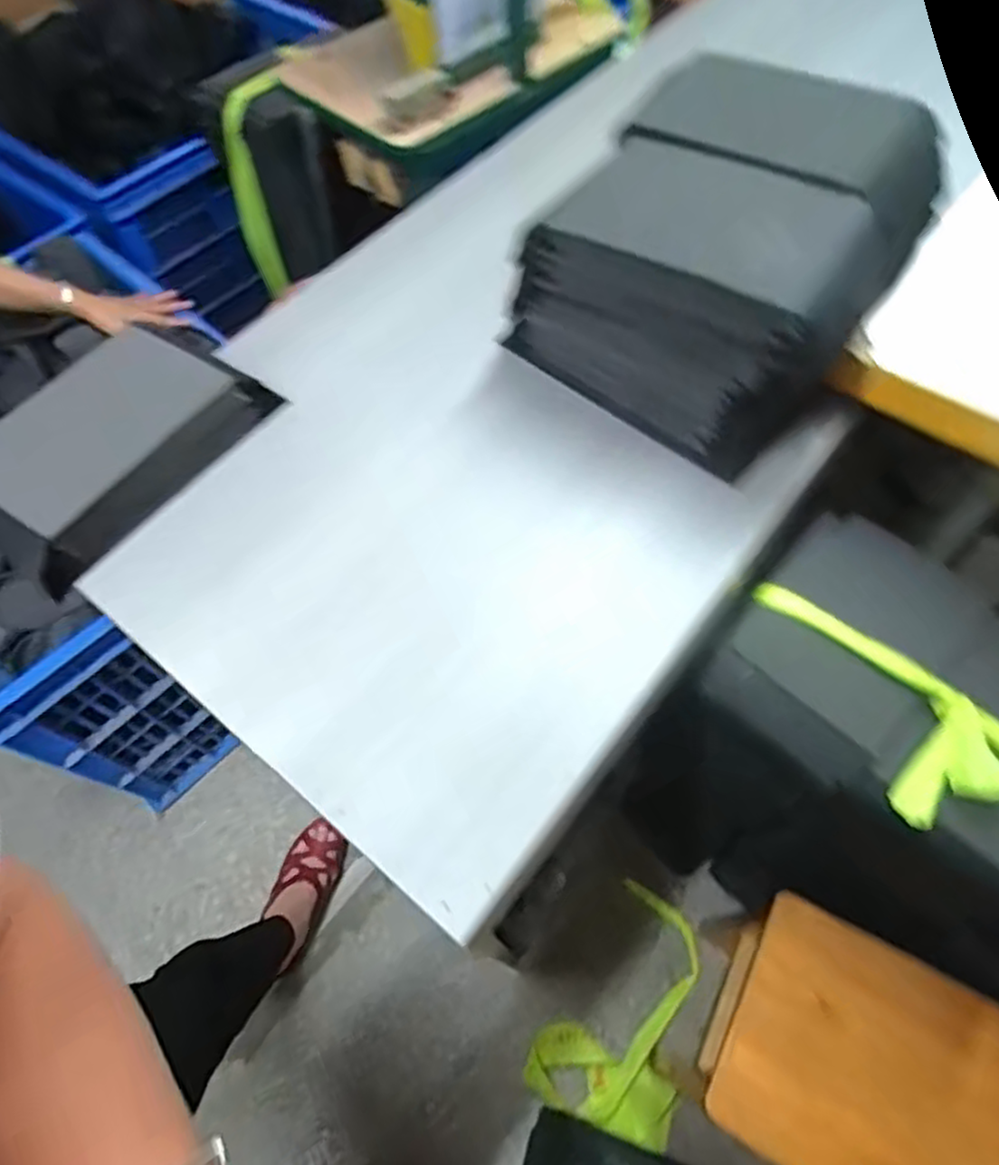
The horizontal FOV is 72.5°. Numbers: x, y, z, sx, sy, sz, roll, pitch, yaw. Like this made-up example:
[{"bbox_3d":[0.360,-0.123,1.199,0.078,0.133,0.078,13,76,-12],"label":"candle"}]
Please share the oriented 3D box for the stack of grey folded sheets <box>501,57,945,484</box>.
[{"bbox_3d":[0.191,-0.298,0.637,0.284,0.198,0.254,36,67,21],"label":"stack of grey folded sheets"}]

